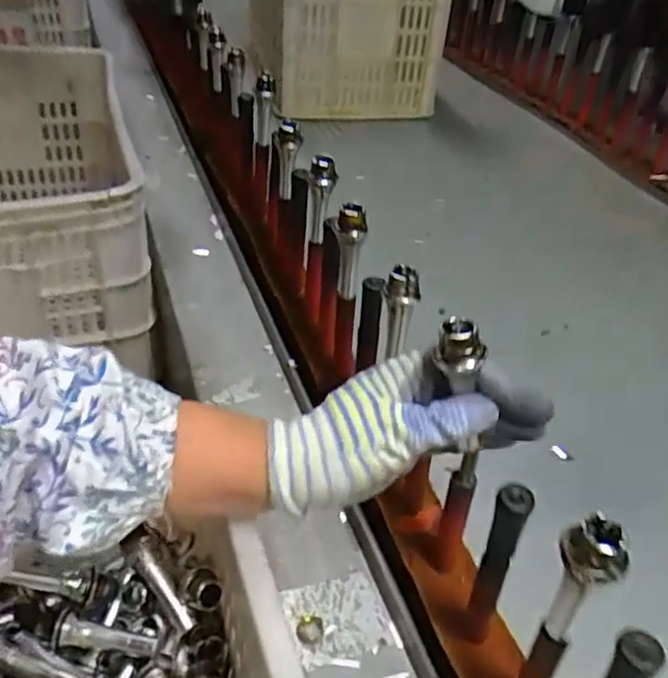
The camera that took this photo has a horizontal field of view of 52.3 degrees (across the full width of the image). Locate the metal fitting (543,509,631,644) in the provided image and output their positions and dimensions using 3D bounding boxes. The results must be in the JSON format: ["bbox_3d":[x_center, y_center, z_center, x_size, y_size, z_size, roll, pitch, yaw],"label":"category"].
[{"bbox_3d":[0.114,0.117,0.322,0.021,0.084,0.026,-24,49,-29],"label":"metal fitting"}]

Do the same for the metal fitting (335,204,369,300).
[{"bbox_3d":[0.012,-0.068,0.542,0.023,0.089,0.017,4,41,-1],"label":"metal fitting"}]

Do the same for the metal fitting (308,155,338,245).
[{"bbox_3d":[-0.011,-0.123,0.609,0.023,0.077,0.025,4,41,-1],"label":"metal fitting"}]

